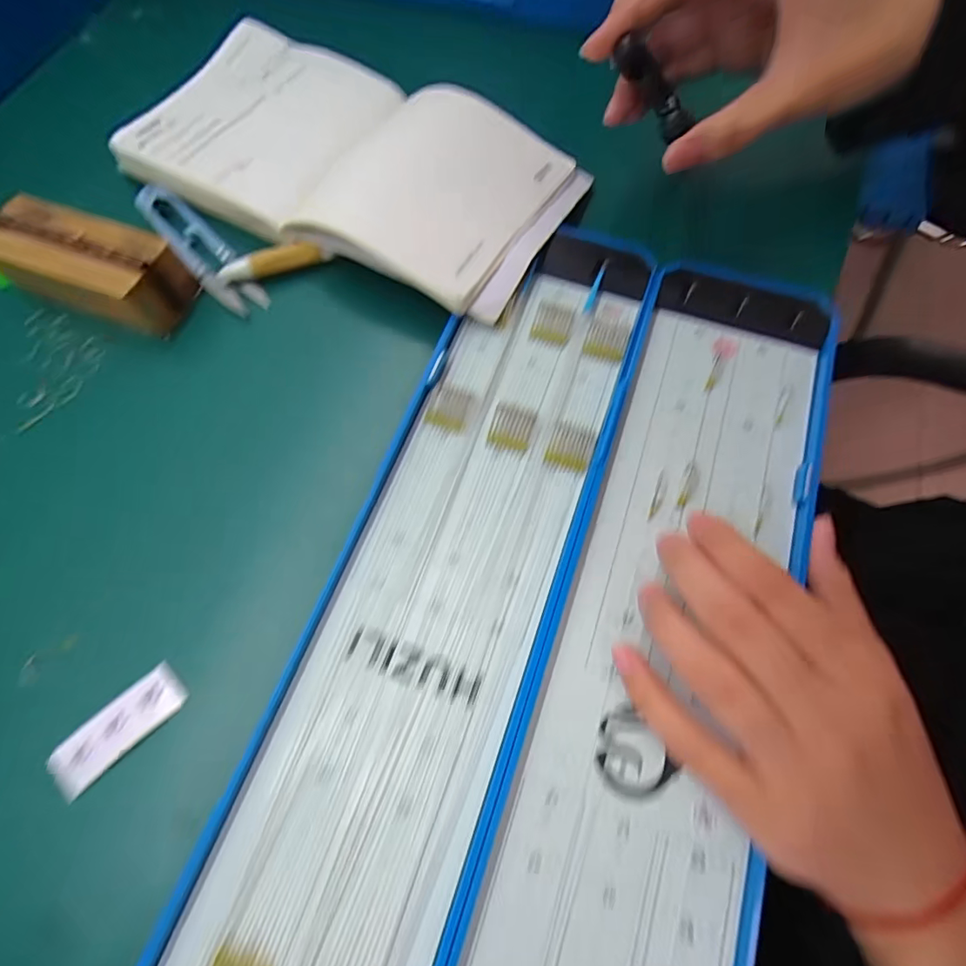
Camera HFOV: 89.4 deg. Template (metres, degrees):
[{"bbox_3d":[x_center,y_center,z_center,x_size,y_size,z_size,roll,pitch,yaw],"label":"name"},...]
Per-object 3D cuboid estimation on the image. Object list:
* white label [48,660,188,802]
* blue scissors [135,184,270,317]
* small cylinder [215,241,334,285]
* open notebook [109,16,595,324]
[{"bbox_3d":[-0.136,0.092,0.183,0.048,0.004,0.019,-43,76,-15],"label":"white label"},{"bbox_3d":[-0.153,-0.128,0.264,0.024,0.007,0.104,-39,75,-14],"label":"blue scissors"},{"bbox_3d":[-0.111,-0.117,0.257,0.059,0.012,0.009,-14,71,-6],"label":"small cylinder"},{"bbox_3d":[-0.073,-0.182,0.269,0.241,0.019,0.128,28,72,9],"label":"open notebook"}]

